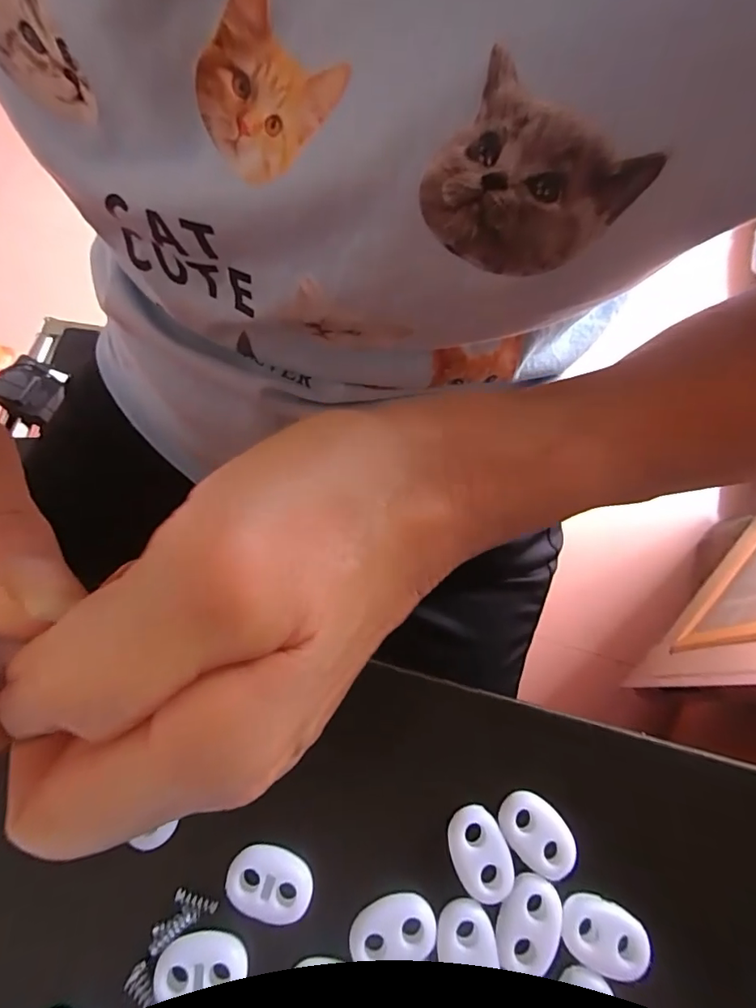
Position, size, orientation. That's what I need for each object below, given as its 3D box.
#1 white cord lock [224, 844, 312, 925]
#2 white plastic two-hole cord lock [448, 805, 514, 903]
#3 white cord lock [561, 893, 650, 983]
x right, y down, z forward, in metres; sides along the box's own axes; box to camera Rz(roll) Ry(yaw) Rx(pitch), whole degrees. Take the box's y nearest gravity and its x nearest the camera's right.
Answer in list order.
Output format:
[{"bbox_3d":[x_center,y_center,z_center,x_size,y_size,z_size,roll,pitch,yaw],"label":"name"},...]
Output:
[{"bbox_3d":[-0.029,0.101,0.132,0.022,0.004,0.015,20,70,5],"label":"white cord lock"},{"bbox_3d":[0.028,0.096,0.136,0.014,0.005,0.022,-19,72,-9],"label":"white plastic two-hole cord lock"},{"bbox_3d":[0.059,0.113,0.130,0.021,0.006,0.015,22,70,6],"label":"white cord lock"}]

